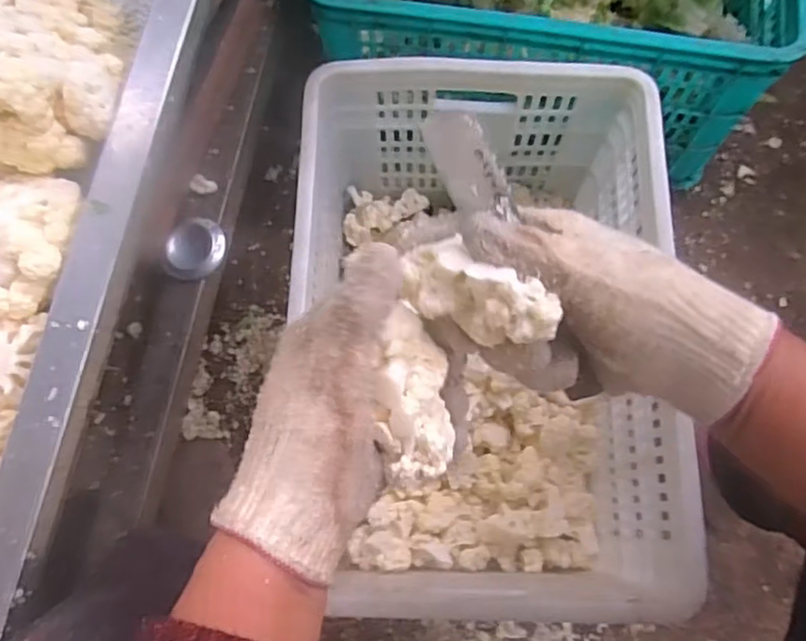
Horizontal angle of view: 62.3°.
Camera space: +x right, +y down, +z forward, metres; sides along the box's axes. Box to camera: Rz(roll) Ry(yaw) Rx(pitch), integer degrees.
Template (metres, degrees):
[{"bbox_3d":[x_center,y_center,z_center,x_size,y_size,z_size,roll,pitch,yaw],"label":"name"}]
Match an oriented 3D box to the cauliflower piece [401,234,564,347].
[{"bbox_3d":[0.033,-0.011,0.313,0.074,0.035,0.028,28,76,9],"label":"cauliflower piece"}]

